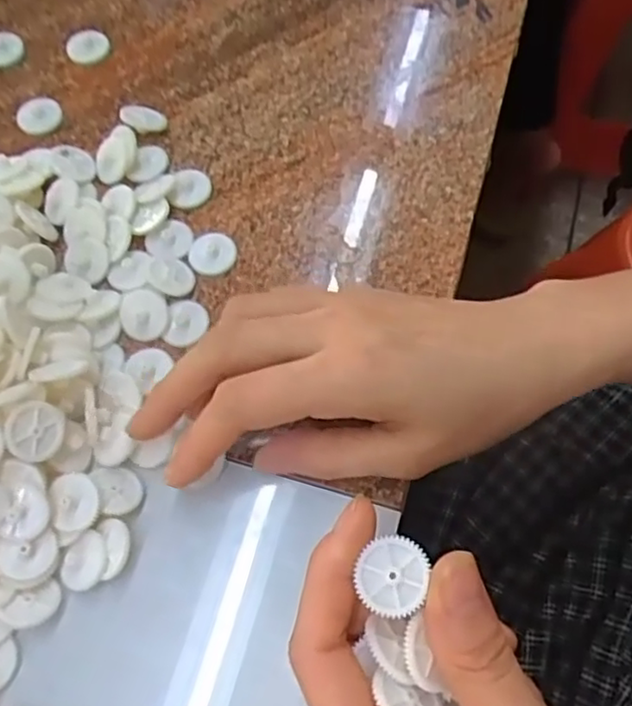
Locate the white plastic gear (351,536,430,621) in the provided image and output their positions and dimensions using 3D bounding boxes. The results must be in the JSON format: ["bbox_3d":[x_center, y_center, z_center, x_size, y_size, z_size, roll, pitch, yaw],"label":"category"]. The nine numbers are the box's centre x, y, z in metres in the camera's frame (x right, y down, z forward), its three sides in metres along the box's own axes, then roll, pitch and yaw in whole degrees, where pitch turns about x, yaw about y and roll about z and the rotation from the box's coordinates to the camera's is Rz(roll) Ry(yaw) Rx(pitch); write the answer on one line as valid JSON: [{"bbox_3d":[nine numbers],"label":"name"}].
[{"bbox_3d":[0.022,0.063,0.188,0.019,0.004,0.022,20,68,10],"label":"white plastic gear"}]

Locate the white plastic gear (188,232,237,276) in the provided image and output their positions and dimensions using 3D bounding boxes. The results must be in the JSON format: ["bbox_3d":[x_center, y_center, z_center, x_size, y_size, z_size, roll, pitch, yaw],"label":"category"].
[{"bbox_3d":[-0.048,-0.046,0.307,0.022,0.005,0.020,-1,66,1],"label":"white plastic gear"}]

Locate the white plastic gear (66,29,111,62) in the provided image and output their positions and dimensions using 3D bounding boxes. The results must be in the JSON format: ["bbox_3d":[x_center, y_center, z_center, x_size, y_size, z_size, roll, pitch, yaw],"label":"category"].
[{"bbox_3d":[-0.124,-0.166,0.360,0.023,0.004,0.021,-17,67,-6],"label":"white plastic gear"}]

